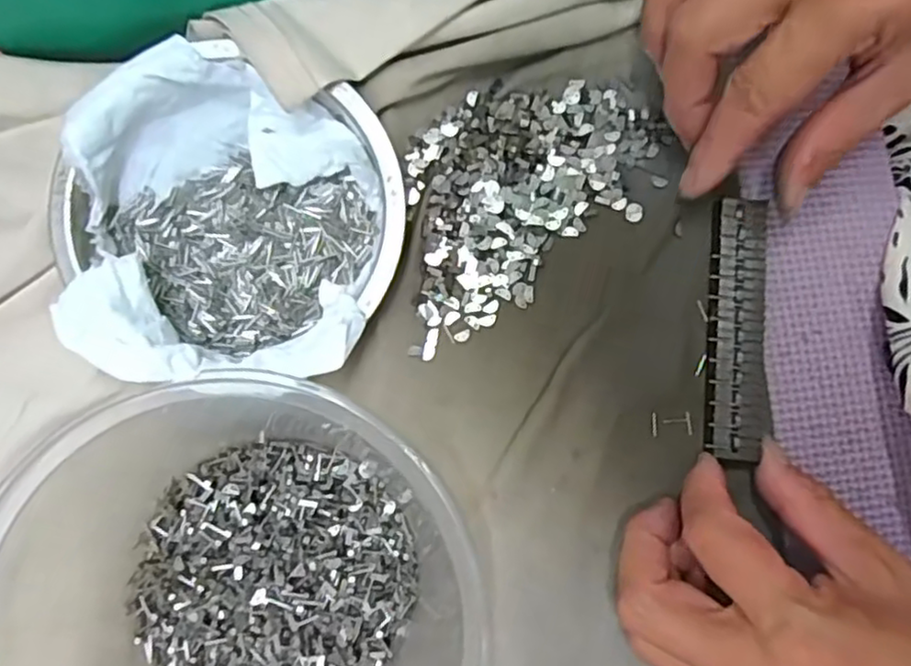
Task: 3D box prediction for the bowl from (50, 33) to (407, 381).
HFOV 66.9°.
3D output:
[{"bbox_3d":[-0.080,-0.042,0.251,0.116,0.035,0.113,0,79,-1],"label":"bowl"}]

